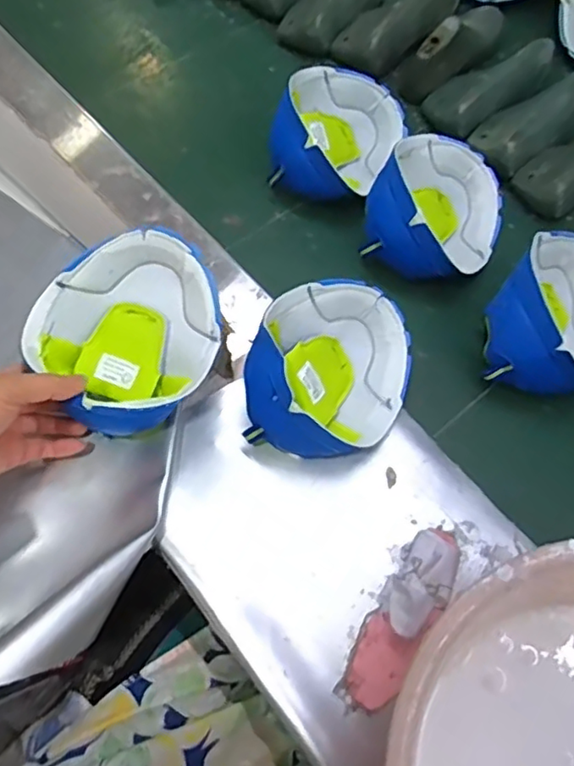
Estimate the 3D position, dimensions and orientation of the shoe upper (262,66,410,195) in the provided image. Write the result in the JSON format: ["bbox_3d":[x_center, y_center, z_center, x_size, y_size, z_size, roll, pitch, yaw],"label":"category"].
[{"bbox_3d":[0.061,-0.294,0.709,0.124,0.089,0.184,26,68,12],"label":"shoe upper"}]

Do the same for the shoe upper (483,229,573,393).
[{"bbox_3d":[0.274,-0.071,0.596,0.121,0.100,0.193,32,69,14],"label":"shoe upper"}]

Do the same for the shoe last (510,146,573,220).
[{"bbox_3d":[0.357,-0.265,0.713,0.170,0.057,0.087,-34,69,-14],"label":"shoe last"}]

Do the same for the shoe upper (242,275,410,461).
[{"bbox_3d":[0.044,-0.017,0.547,0.132,0.085,0.187,28,68,12],"label":"shoe upper"}]

